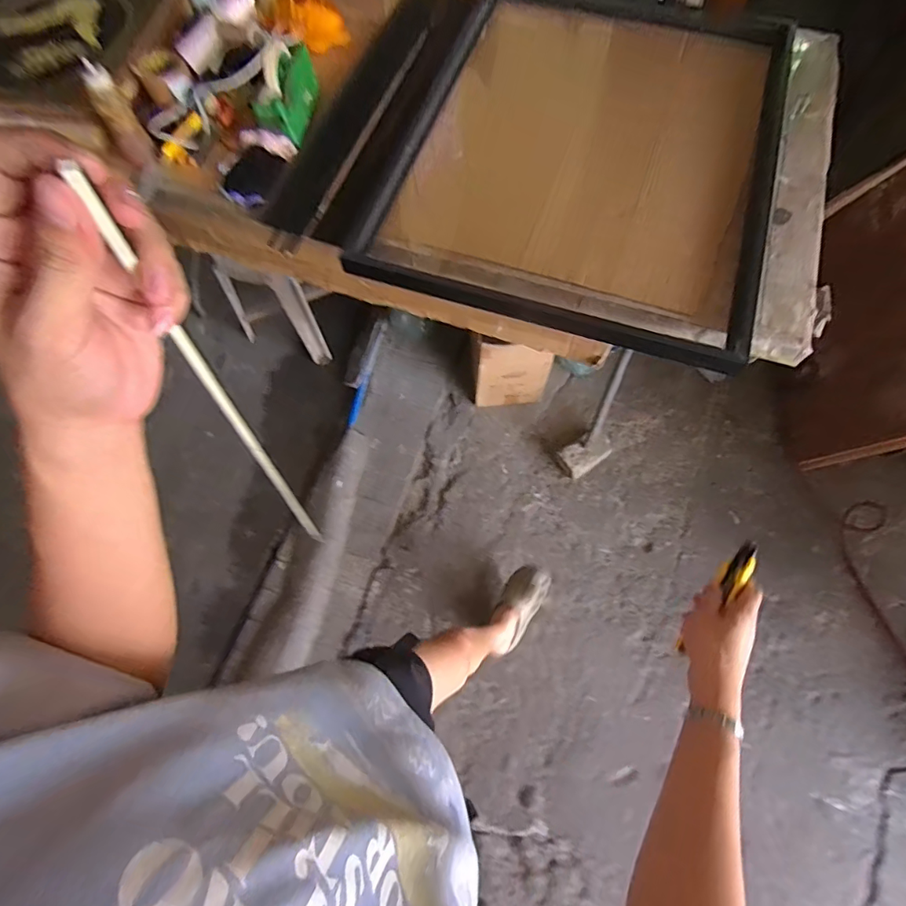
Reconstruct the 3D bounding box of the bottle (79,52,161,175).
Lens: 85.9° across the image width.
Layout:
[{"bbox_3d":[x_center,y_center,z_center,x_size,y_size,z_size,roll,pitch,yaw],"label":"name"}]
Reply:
[{"bbox_3d":[-0.631,-0.633,0.923,0.059,0.179,0.066,-24,47,-7],"label":"bottle"}]

